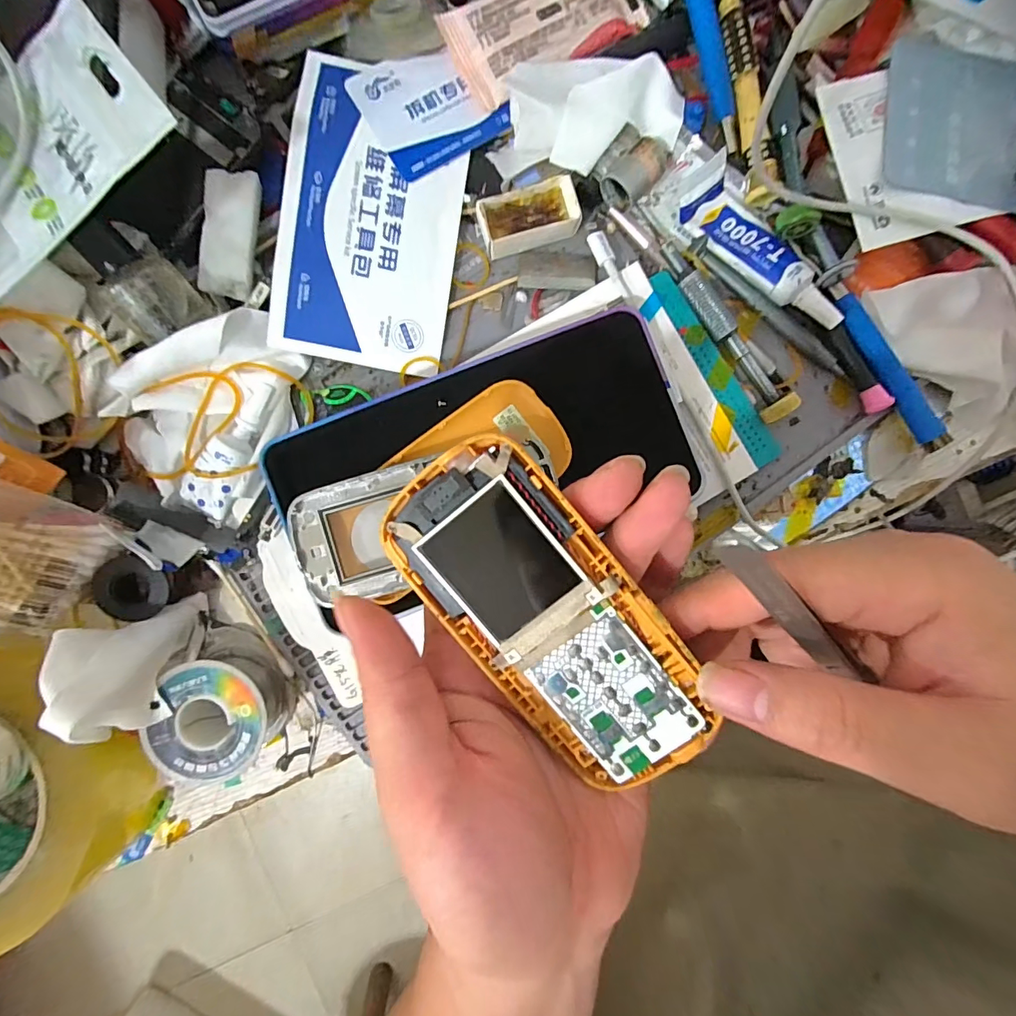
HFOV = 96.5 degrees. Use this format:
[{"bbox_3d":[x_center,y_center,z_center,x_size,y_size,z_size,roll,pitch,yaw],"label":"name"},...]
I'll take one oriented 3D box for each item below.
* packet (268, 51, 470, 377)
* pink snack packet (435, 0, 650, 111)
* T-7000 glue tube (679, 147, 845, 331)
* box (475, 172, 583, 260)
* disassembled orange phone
[{"bbox_3d":[-0.065,-0.138,0.220,0.080,0.009,0.132,9,88,-1],"label":"packet"},{"bbox_3d":[0.018,-0.234,0.216,0.094,0.009,0.042,-32,89,-2],"label":"pink snack packet"},{"bbox_3d":[0.124,-0.126,0.220,0.027,0.014,0.097,-38,82,0],"label":"T-7000 glue tube"},{"bbox_3d":[0.010,-0.144,0.225,0.048,0.013,0.024,-17,89,-2],"label":"box"},{"bbox_3d":[0.014,0.035,0.139,0.050,0.011,0.118,-39,96,0],"label":"disassembled orange phone"}]

